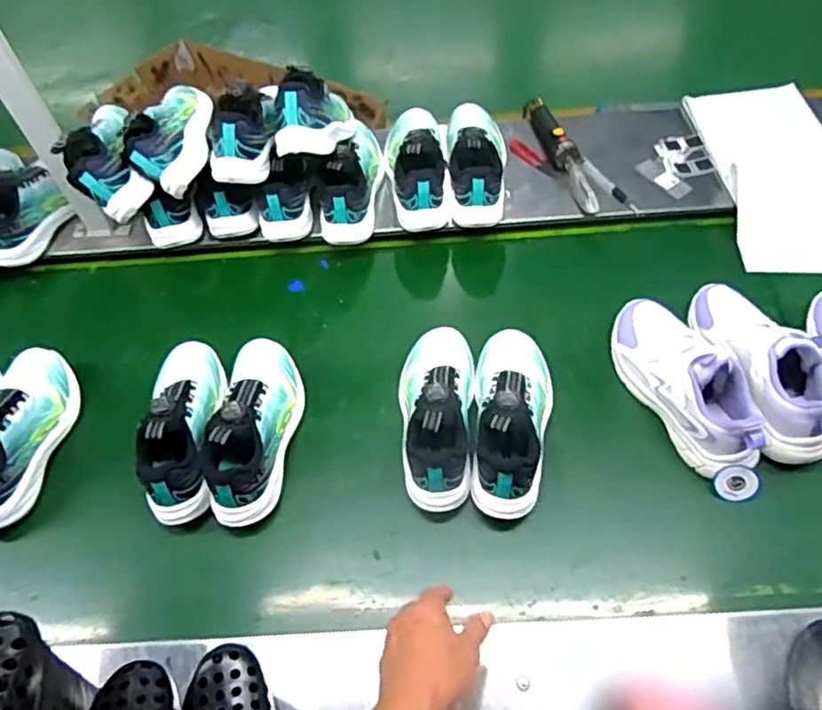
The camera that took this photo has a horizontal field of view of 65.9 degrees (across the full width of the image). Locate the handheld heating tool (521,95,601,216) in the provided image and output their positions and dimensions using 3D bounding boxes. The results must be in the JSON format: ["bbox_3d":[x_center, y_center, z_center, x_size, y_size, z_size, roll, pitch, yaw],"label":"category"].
[{"bbox_3d":[0.238,-0.335,1.021,0.034,0.053,0.279,-13,57,-5],"label":"handheld heating tool"}]

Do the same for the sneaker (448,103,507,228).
[{"bbox_3d":[0.103,-0.299,0.977,0.091,0.116,0.212,0,57,3],"label":"sneaker"}]

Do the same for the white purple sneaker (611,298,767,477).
[{"bbox_3d":[0.334,0.018,0.770,0.101,0.106,0.246,-16,57,-7],"label":"white purple sneaker"}]

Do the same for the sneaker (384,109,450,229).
[{"bbox_3d":[0.008,-0.304,0.969,0.088,0.096,0.211,-5,57,0],"label":"sneaker"}]

